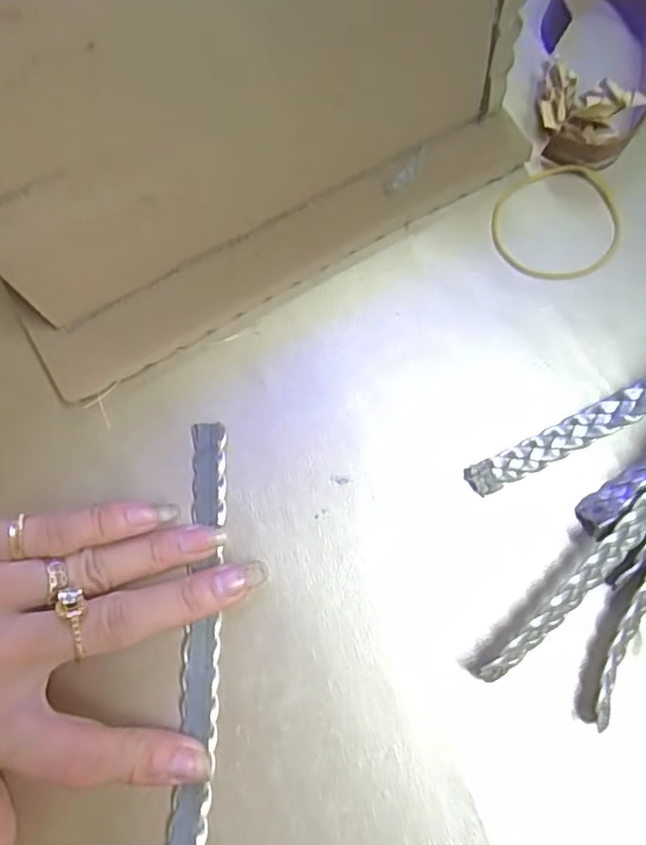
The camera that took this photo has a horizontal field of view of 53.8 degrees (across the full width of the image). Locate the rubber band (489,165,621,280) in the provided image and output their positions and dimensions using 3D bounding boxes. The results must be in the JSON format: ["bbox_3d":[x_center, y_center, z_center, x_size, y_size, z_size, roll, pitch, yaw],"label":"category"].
[{"bbox_3d":[0.095,-0.081,0.258,0.054,0.004,0.047,-19,77,-3],"label":"rubber band"}]

